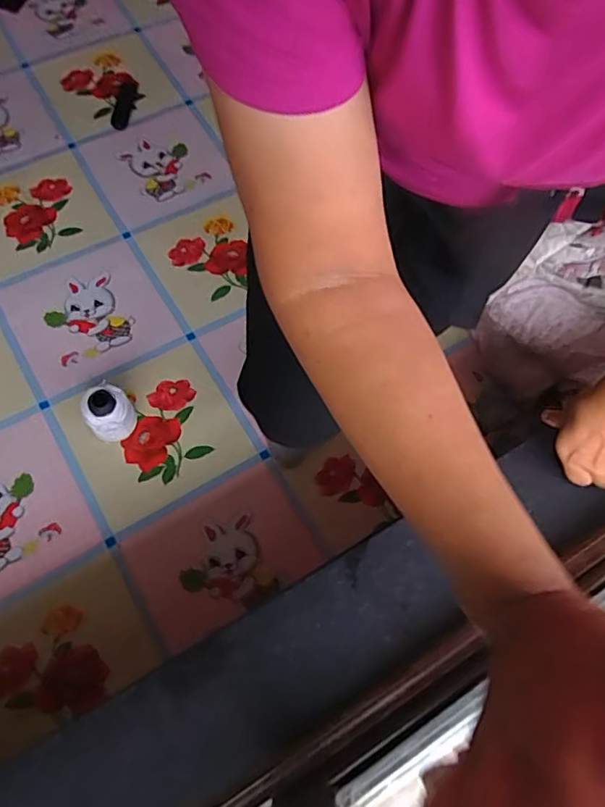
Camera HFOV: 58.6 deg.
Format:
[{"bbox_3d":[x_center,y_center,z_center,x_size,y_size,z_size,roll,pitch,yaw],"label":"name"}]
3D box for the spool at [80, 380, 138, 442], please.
[{"bbox_3d":[-0.323,0.018,0.902,0.077,0.097,0.073,1,68,-3],"label":"spool"}]

